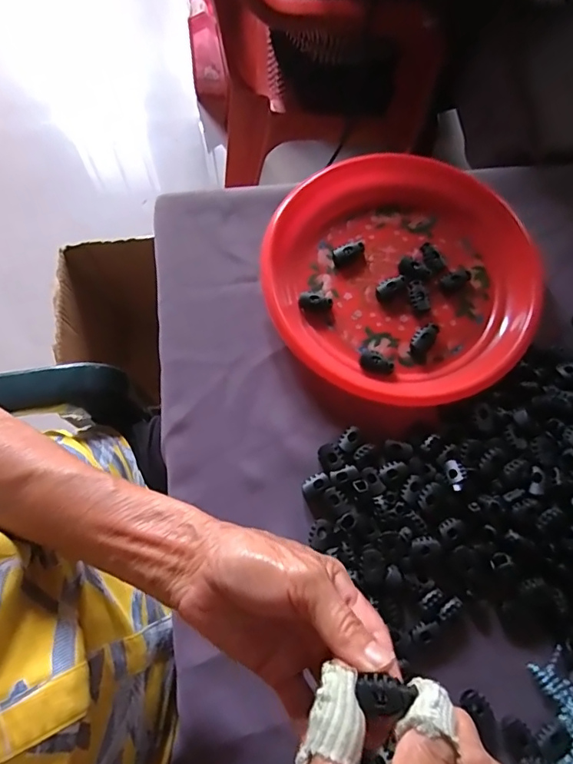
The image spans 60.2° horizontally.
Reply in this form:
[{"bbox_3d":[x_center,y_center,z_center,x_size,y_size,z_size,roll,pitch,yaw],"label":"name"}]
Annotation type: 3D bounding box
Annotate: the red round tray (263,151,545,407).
[{"bbox_3d":[0.094,-0.094,0.421,0.214,0.027,0.226,0,71,-1],"label":"red round tray"}]

